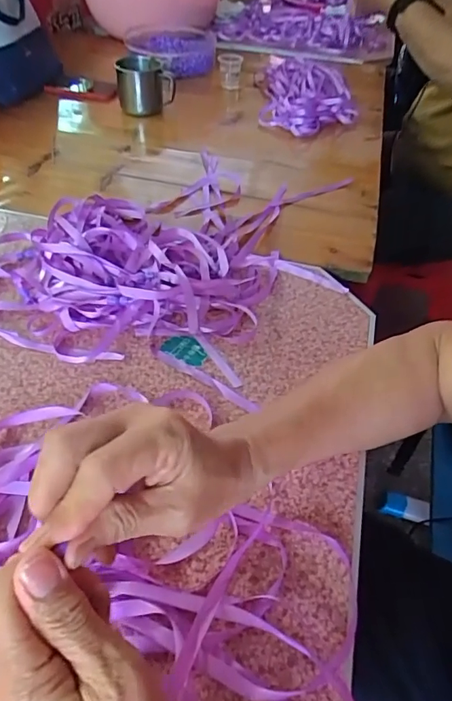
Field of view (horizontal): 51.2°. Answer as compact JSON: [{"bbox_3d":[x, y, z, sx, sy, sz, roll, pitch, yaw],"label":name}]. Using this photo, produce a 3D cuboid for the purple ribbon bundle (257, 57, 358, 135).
[{"bbox_3d":[0.158,-0.510,0.932,0.186,0.045,0.343,5,47,4],"label":"purple ribbon bundle"}]

